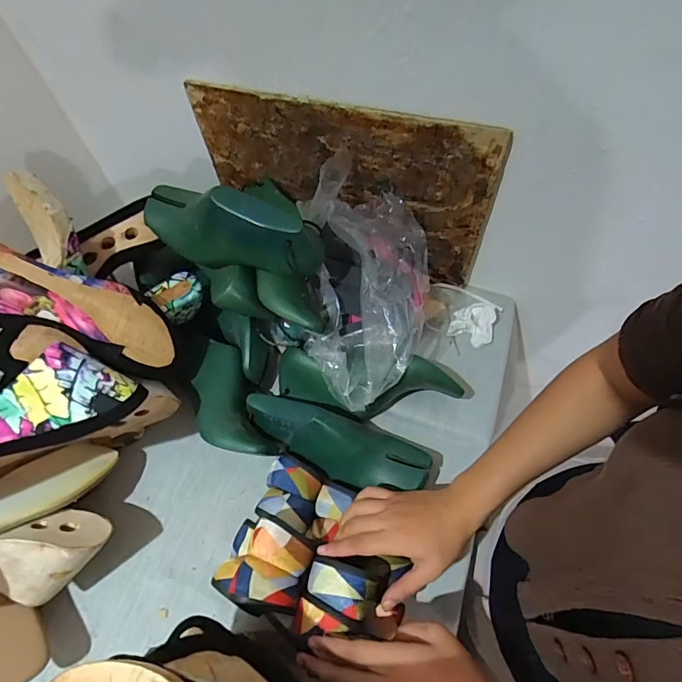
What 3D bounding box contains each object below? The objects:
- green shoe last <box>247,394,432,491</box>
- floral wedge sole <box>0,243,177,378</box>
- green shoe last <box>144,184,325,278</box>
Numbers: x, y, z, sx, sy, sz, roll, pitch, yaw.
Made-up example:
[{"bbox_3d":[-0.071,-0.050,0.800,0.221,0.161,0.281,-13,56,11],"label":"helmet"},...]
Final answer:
[{"bbox_3d":[-0.006,0.116,0.506,0.215,0.059,0.067,22,63,1],"label":"green shoe last"},{"bbox_3d":[-0.279,-0.032,0.445,0.225,0.068,0.081,25,56,-29],"label":"floral wedge sole"},{"bbox_3d":[-0.132,-0.138,0.503,0.240,0.104,0.076,22,64,16],"label":"green shoe last"}]

